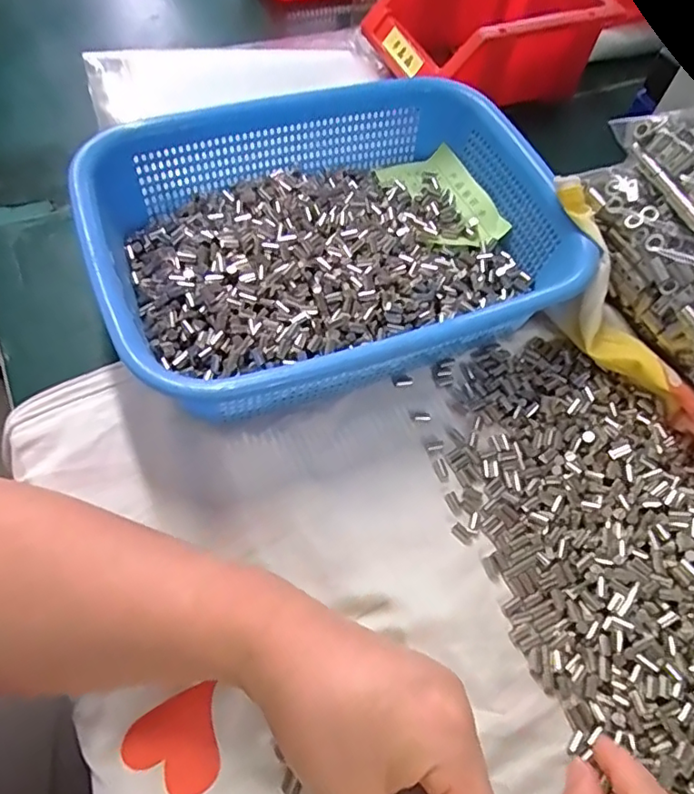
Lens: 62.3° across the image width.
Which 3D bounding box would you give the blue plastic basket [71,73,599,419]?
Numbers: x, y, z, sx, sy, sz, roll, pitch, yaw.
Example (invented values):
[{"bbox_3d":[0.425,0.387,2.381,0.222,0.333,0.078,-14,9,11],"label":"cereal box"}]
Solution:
[{"bbox_3d":[-0.007,-0.101,0.365,0.276,0.075,0.213,-19,65,-11],"label":"blue plastic basket"}]

